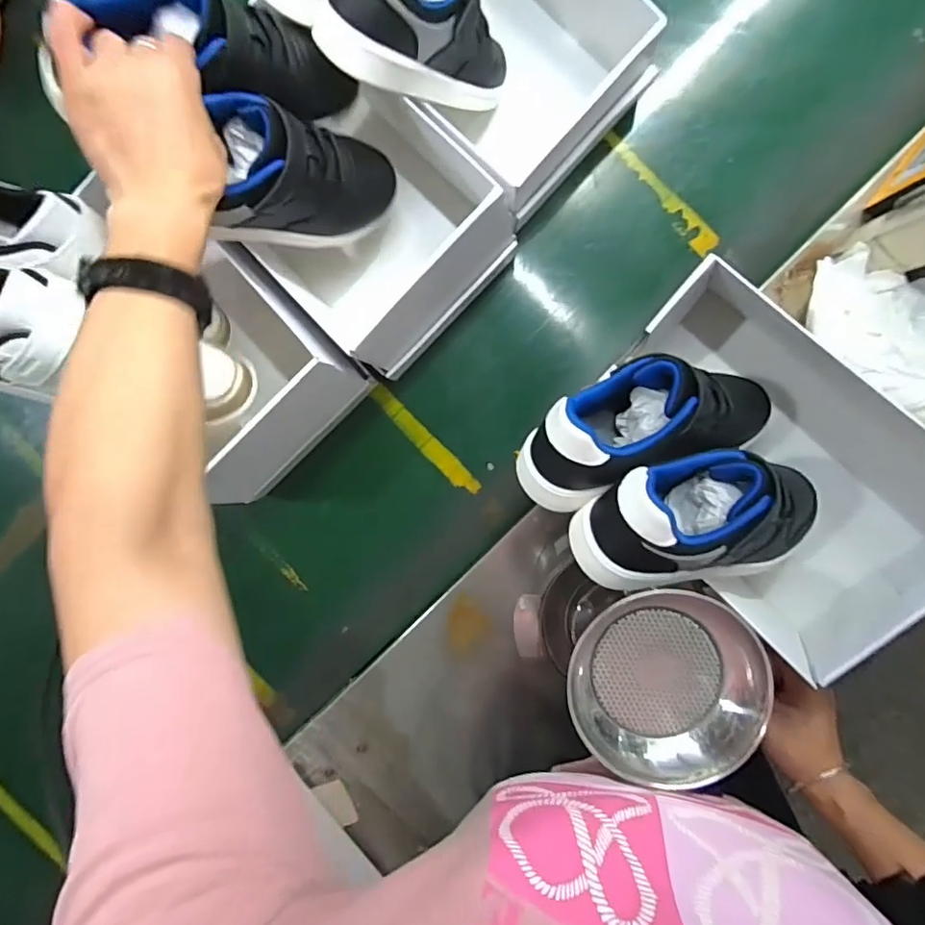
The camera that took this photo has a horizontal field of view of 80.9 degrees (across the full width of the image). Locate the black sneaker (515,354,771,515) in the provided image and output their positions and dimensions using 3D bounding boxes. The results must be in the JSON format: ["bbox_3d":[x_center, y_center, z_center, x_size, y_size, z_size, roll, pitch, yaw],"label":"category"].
[{"bbox_3d":[0.160,-0.034,0.427,0.221,0.105,0.097,-17,94,-23],"label":"black sneaker"}]

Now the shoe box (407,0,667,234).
[{"bbox_3d":[0.014,-0.403,0.511,0.184,0.109,0.295,-44,91,6],"label":"shoe box"}]

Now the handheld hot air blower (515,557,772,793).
[{"bbox_3d":[0.125,0.140,0.401,0.147,0.150,0.115,15,96,3],"label":"handheld hot air blower"}]

